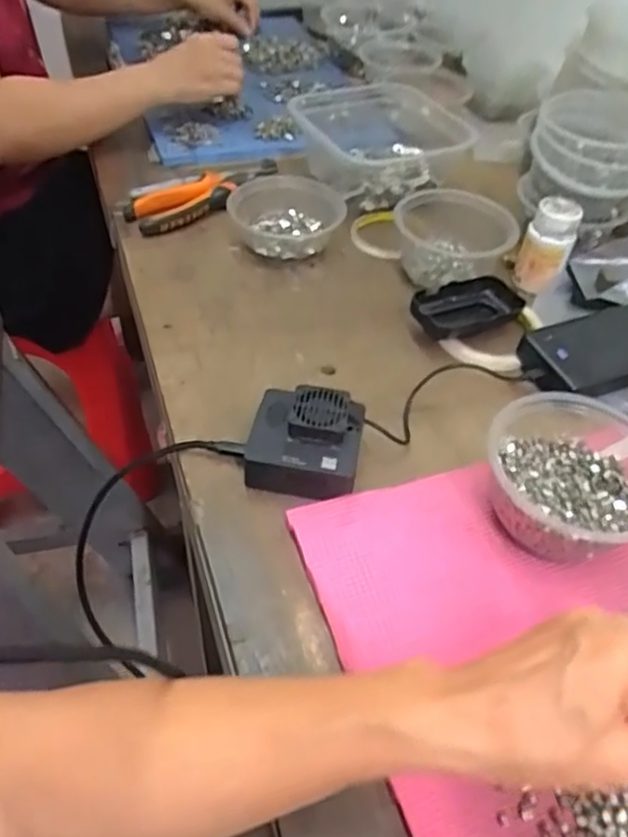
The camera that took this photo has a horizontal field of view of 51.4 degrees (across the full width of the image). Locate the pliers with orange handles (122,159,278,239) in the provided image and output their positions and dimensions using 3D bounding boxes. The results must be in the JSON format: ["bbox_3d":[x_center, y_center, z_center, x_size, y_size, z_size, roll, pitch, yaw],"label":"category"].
[{"bbox_3d":[-0.111,-0.248,0.712,0.187,0.033,0.071,-23,54,-25],"label":"pliers with orange handles"}]

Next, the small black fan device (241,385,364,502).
[{"bbox_3d":[-0.006,0.016,0.468,0.079,0.043,0.074,10,47,4],"label":"small black fan device"}]

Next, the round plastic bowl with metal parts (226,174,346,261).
[{"bbox_3d":[-0.028,-0.207,0.668,0.113,0.045,0.105,3,47,-3],"label":"round plastic bowl with metal parts"}]

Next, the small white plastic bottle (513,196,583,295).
[{"bbox_3d":[0.223,-0.167,0.624,0.044,0.075,0.042,18,48,11],"label":"small white plastic bottle"}]

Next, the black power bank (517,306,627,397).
[{"bbox_3d":[0.255,-0.059,0.557,0.154,0.025,0.073,-13,50,-18],"label":"black power bank"}]

